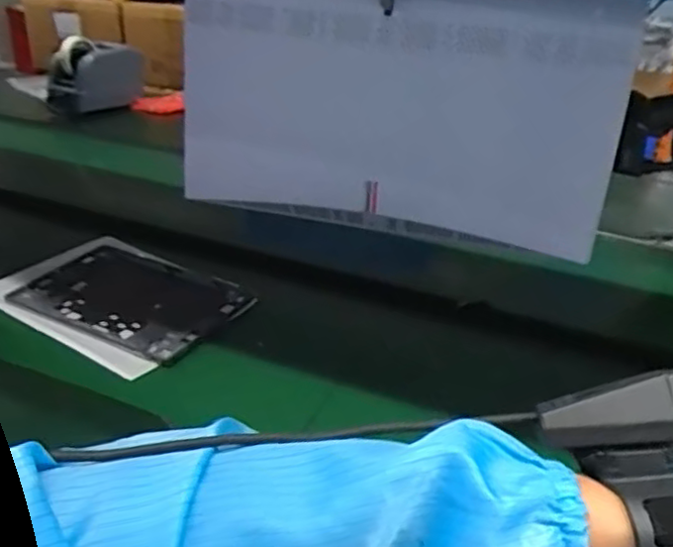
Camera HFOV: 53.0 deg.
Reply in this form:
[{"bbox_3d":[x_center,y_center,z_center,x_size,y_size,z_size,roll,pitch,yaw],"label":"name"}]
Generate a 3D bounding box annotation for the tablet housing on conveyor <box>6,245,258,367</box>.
[{"bbox_3d":[-0.247,0.033,0.827,0.250,0.019,0.167,16,31,23],"label":"tablet housing on conveyor"}]

